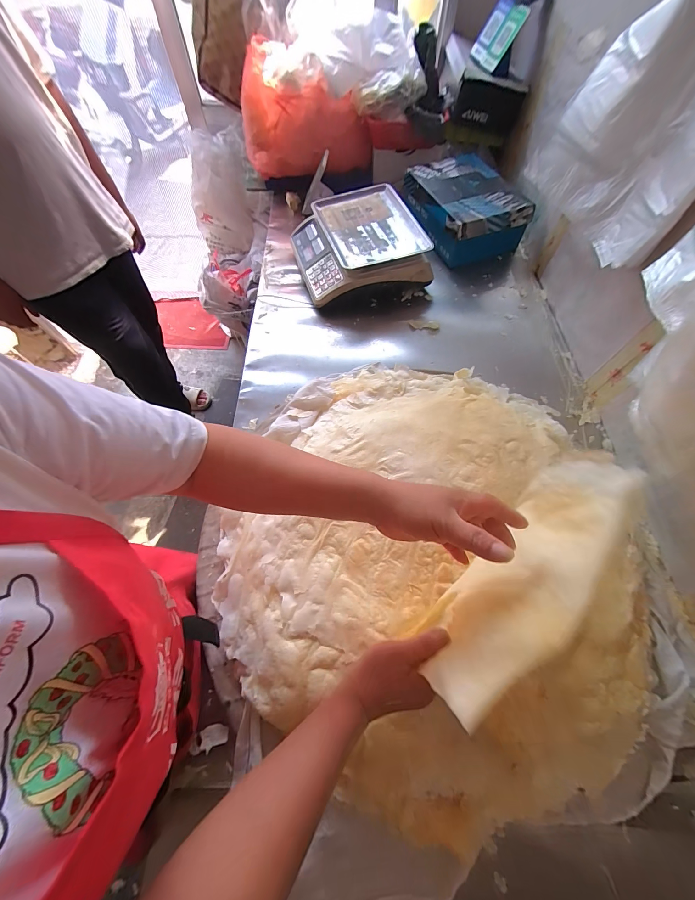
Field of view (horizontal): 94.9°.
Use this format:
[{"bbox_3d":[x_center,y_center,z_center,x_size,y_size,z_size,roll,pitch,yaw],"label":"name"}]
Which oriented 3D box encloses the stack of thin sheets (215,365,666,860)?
[{"bbox_3d":[0.120,0.132,0.534,0.667,0.106,0.726,-6,63,-3],"label":"stack of thin sheets"}]

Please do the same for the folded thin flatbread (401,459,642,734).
[{"bbox_3d":[0.185,0.126,0.357,0.303,0.156,0.048,-40,92,-15],"label":"folded thin flatbread"}]

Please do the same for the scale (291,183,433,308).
[{"bbox_3d":[0.025,-0.588,0.926,0.332,0.124,0.341,-14,64,-7],"label":"scale"}]

